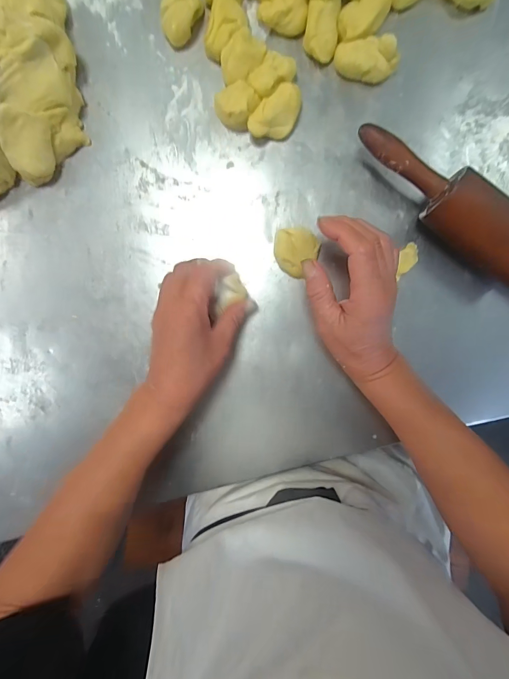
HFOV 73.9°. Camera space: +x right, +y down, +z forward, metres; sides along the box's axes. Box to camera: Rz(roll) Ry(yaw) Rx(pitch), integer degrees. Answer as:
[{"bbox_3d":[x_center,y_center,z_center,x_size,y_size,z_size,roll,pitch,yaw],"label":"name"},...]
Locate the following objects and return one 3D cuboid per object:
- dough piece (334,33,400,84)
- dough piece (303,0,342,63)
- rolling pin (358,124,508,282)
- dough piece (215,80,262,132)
[{"bbox_3d":[0.112,-0.279,0.337,0.060,0.027,0.031,10,94,3],"label":"dough piece"},{"bbox_3d":[0.067,-0.309,0.338,0.032,0.030,0.053,4,94,3],"label":"dough piece"},{"bbox_3d":[0.232,-0.105,0.332,0.311,0.054,0.065,33,95,1],"label":"rolling pin"},{"bbox_3d":[-0.017,-0.241,0.347,0.038,0.029,0.045,-42,90,5],"label":"dough piece"}]

